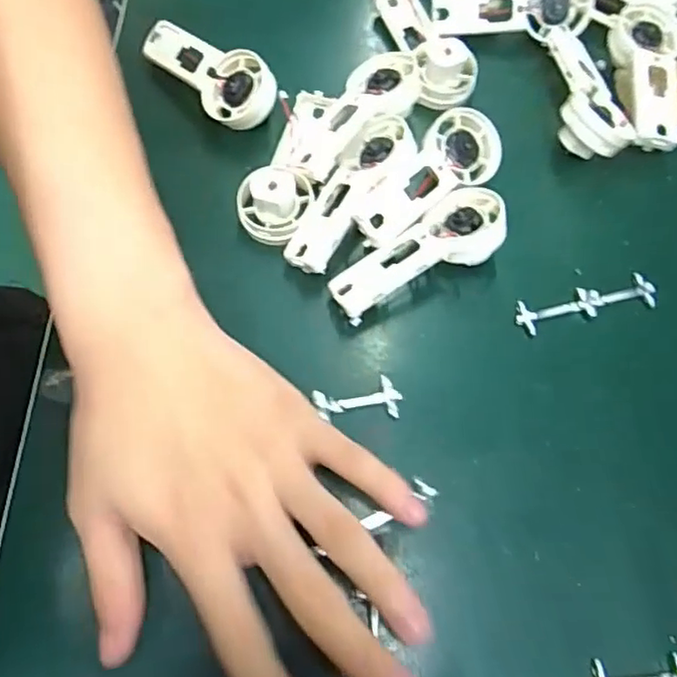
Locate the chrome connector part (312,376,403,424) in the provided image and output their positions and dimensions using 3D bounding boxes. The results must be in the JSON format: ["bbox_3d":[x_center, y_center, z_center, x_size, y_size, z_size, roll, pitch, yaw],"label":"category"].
[{"bbox_3d":[0.009,0.029,0.282,0.039,0.004,0.019,-7,67,-5],"label":"chrome connector part"}]

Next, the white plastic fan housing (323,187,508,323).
[{"bbox_3d":[0.041,-0.038,0.299,0.091,0.026,0.037,-35,72,-16],"label":"white plastic fan housing"}]

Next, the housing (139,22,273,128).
[{"bbox_3d":[-0.073,-0.150,0.346,0.093,0.017,0.038,36,99,20],"label":"housing"}]

